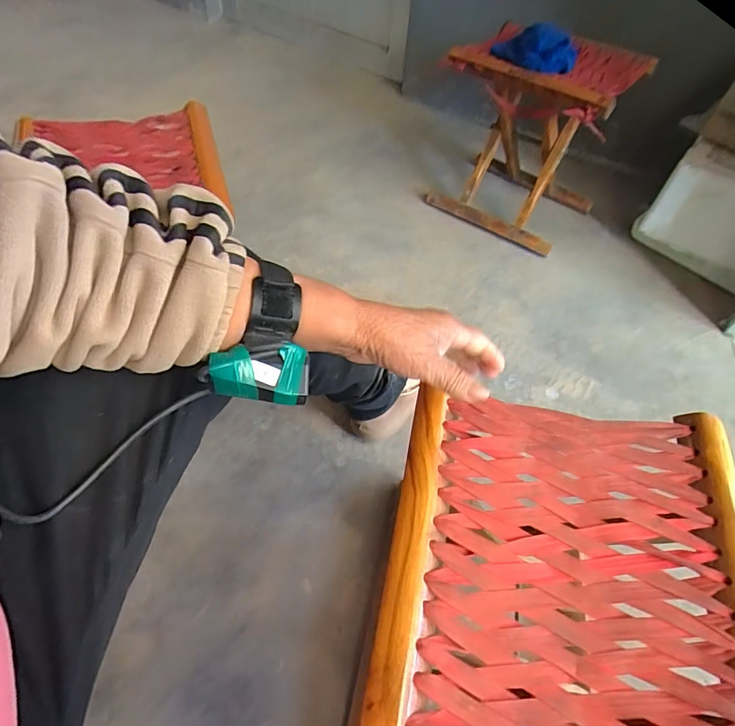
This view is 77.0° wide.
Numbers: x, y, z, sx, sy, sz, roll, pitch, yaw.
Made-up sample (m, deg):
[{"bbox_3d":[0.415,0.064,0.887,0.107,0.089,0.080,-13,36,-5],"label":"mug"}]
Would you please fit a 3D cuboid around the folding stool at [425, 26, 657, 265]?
[{"bbox_3d":[0.336,-0.468,0.948,0.302,0.353,0.258,38,60,22],"label":"folding stool"}]

